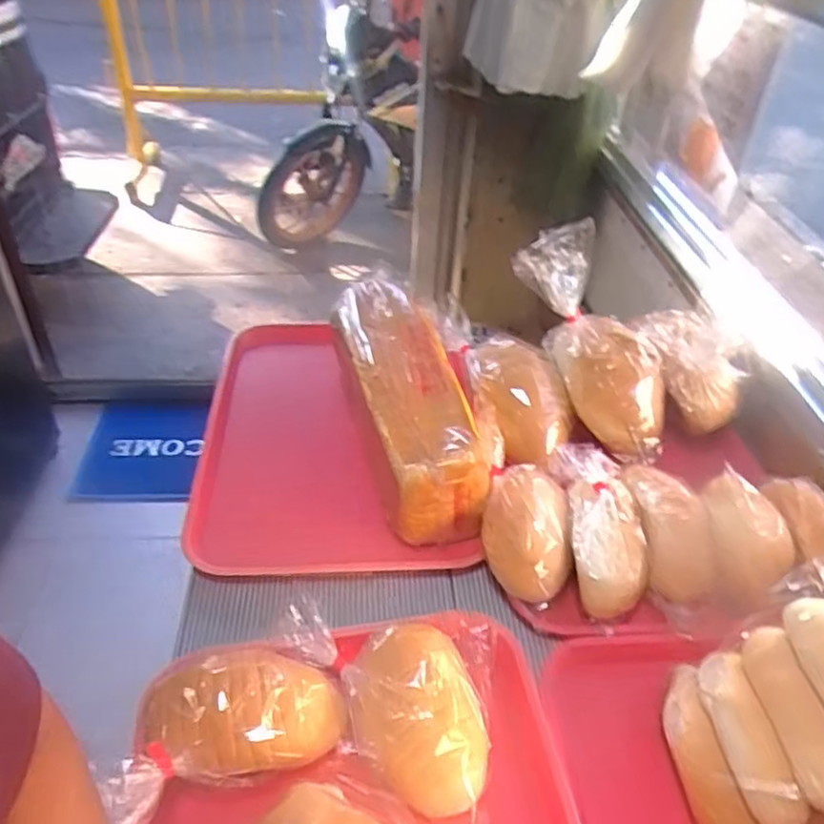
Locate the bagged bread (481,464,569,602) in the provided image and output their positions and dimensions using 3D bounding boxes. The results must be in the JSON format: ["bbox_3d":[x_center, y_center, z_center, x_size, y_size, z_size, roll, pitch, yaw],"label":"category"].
[{"bbox_3d":[0.103,0.106,0.631,0.076,0.047,0.131,4,40,1],"label":"bagged bread"}]

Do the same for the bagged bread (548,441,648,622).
[{"bbox_3d":[0.170,0.102,0.641,0.066,0.064,0.160,-1,40,-6],"label":"bagged bread"}]

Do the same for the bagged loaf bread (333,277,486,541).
[{"bbox_3d":[-0.006,-0.015,0.744,0.110,0.108,0.313,-7,41,-11],"label":"bagged loaf bread"}]

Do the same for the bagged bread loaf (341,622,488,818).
[{"bbox_3d":[0.003,0.216,0.503,0.093,0.050,0.123,-6,41,-11],"label":"bagged bread loaf"}]

